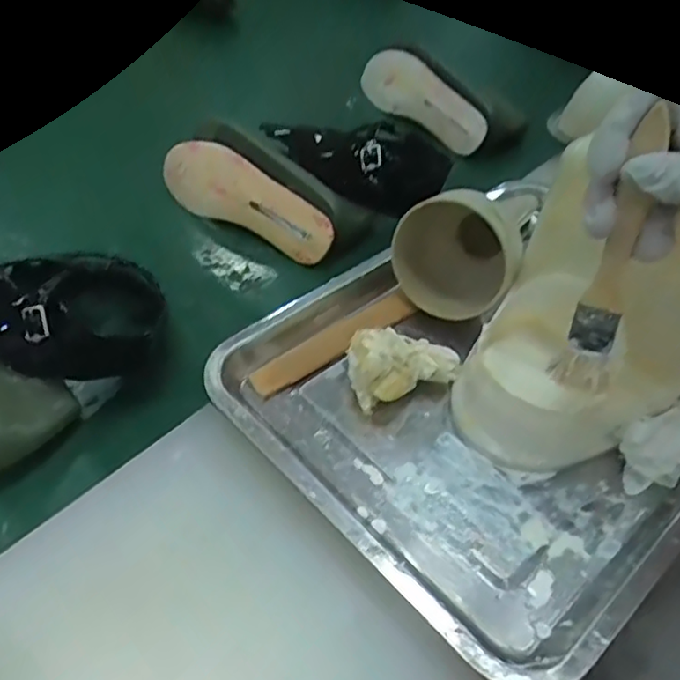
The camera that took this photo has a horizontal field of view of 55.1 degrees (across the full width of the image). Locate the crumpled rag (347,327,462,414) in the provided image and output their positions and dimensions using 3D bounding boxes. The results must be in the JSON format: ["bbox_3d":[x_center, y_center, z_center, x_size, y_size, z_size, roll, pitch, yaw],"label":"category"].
[{"bbox_3d":[0.042,0.016,0.450,0.074,0.037,0.051,-11,50,-15],"label":"crumpled rag"}]

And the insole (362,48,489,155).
[{"bbox_3d":[0.100,-0.299,0.804,0.012,0.075,0.199,-19,49,-36],"label":"insole"}]

